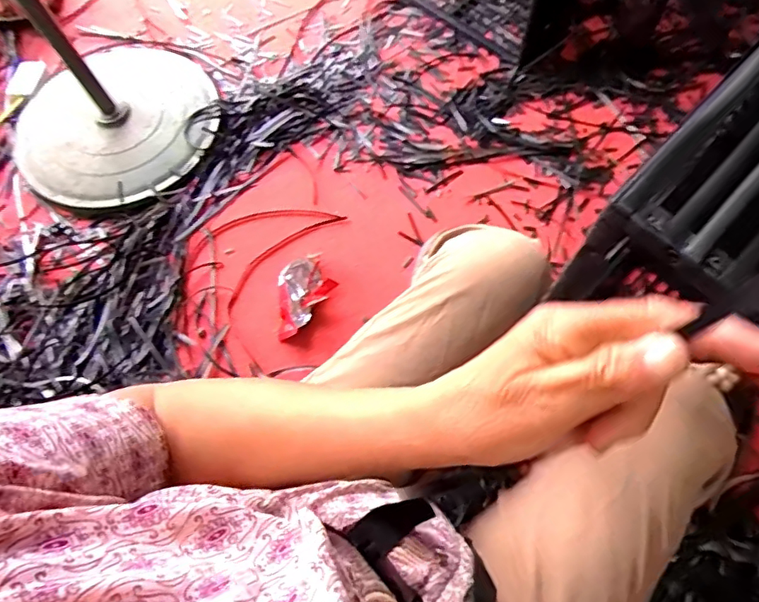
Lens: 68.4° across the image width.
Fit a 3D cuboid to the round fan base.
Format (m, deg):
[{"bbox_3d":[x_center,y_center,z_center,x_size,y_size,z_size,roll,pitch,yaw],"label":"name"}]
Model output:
[{"bbox_3d":[-0.554,-0.375,1.189,0.441,0.051,0.386,-29,68,-12],"label":"round fan base"}]

